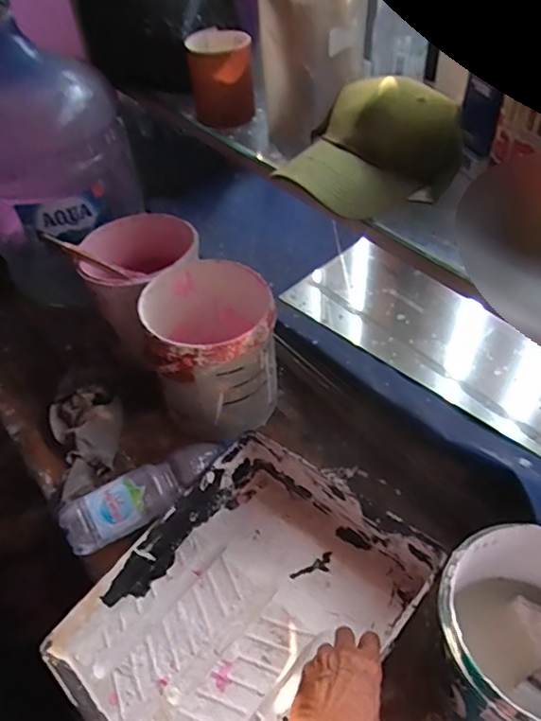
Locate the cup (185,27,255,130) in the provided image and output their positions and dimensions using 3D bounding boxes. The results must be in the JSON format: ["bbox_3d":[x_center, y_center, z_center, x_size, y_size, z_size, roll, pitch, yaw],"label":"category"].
[{"bbox_3d":[-0.071,-0.400,0.768,0.089,0.102,0.107,-6,42,-2],"label":"cup"}]

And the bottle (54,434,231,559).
[{"bbox_3d":[-0.151,0.166,0.691,0.225,0.056,0.060,-22,45,-19],"label":"bottle"}]

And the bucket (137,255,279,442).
[{"bbox_3d":[-0.081,-0.015,0.767,0.173,0.171,0.184,-3,42,2],"label":"bucket"}]

